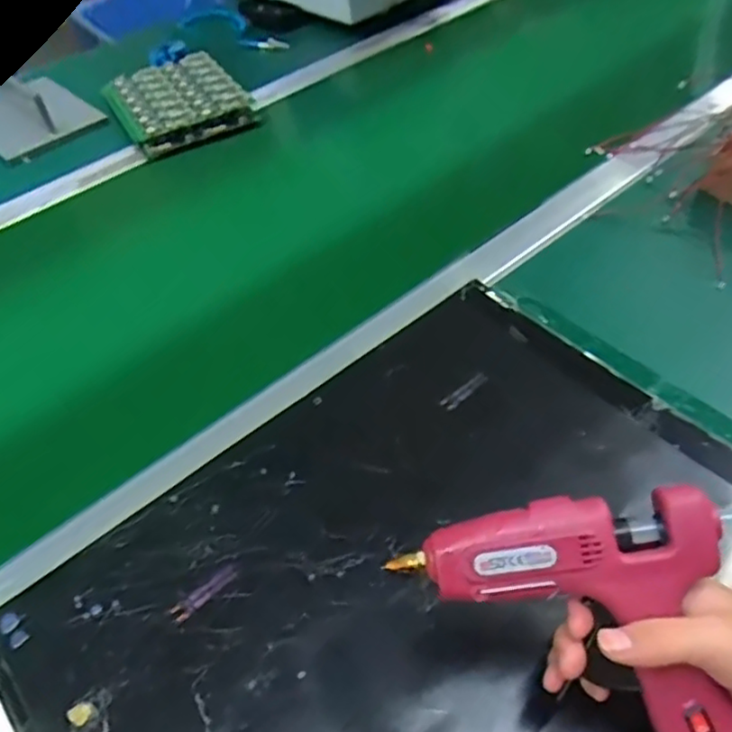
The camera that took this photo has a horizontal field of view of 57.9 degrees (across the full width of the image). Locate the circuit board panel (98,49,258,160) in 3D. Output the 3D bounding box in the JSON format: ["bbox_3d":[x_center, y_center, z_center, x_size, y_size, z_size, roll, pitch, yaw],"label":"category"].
[{"bbox_3d":[-0.249,-0.351,0.876,0.155,0.030,0.198,-27,53,-18],"label":"circuit board panel"}]

